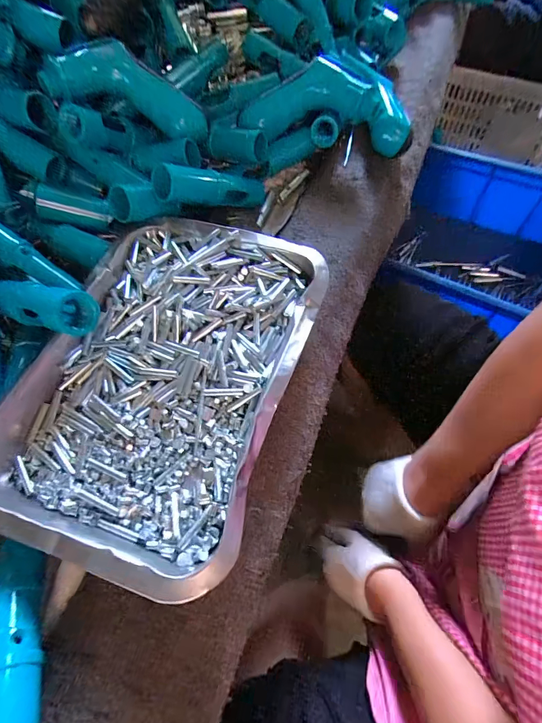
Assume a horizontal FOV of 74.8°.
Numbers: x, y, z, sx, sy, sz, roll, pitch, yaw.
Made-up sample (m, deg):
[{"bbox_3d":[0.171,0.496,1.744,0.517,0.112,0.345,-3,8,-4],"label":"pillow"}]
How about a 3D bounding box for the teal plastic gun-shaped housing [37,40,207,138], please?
[{"bbox_3d":[-0.129,-0.252,0.328,0.138,0.037,0.045,12,60,-18],"label":"teal plastic gun-shaped housing"}]

